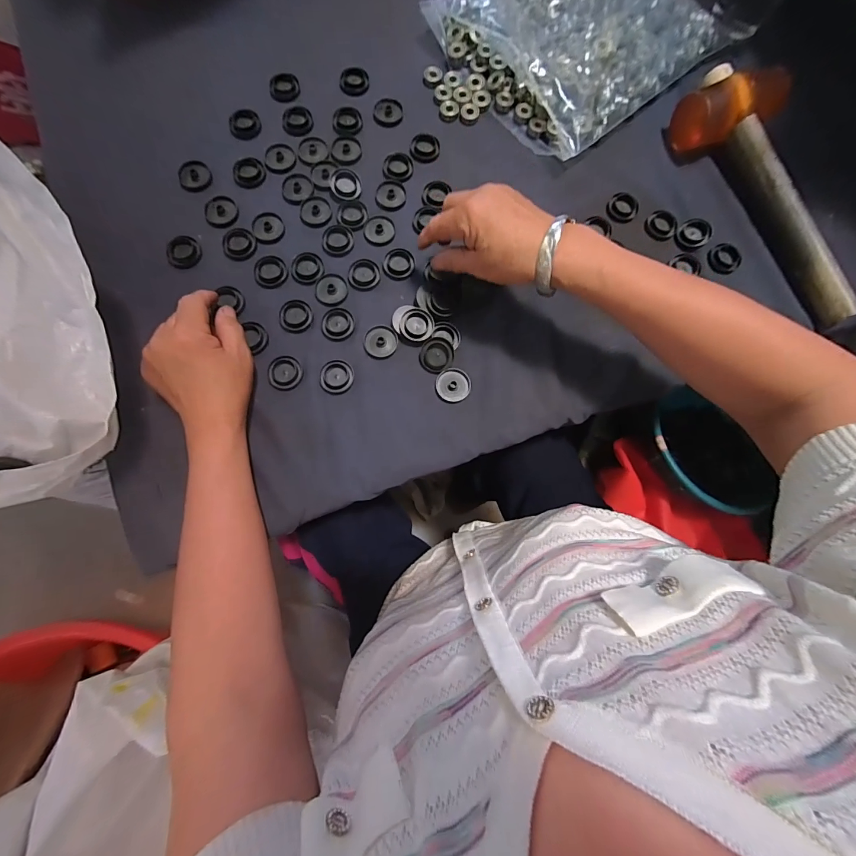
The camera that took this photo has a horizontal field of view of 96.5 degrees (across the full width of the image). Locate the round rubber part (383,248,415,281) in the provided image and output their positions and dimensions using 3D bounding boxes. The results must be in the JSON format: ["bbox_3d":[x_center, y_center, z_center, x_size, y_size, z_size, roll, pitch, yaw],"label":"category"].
[{"bbox_3d":[-0.031,-0.171,0.399,0.032,0.010,0.030,0,80,-2],"label":"round rubber part"}]

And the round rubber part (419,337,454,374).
[{"bbox_3d":[0.009,-0.073,0.380,0.033,0.007,0.036,0,80,-2],"label":"round rubber part"}]

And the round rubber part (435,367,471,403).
[{"bbox_3d":[0.025,-0.043,0.378,0.034,0.004,0.034,0,80,-2],"label":"round rubber part"}]

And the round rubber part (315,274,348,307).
[{"bbox_3d":[-0.099,-0.142,0.392,0.031,0.005,0.034,0,80,-2],"label":"round rubber part"}]

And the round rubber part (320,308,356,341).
[{"bbox_3d":[-0.092,-0.107,0.390,0.033,0.004,0.034,0,80,-2],"label":"round rubber part"}]

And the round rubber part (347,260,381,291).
[{"bbox_3d":[-0.067,-0.159,0.396,0.032,0.006,0.031,0,80,-2],"label":"round rubber part"}]

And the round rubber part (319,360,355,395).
[{"bbox_3d":[-0.090,-0.051,0.375,0.033,0.004,0.034,0,80,-2],"label":"round rubber part"}]

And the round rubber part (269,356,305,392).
[{"bbox_3d":[-0.139,-0.054,0.372,0.032,0.004,0.033,0,80,-2],"label":"round rubber part"}]

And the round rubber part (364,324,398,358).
[{"bbox_3d":[-0.047,-0.087,0.382,0.033,0.004,0.034,0,80,-2],"label":"round rubber part"}]

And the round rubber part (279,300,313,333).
[{"bbox_3d":[-0.133,-0.114,0.385,0.032,0.004,0.035,0,80,-2],"label":"round rubber part"}]

